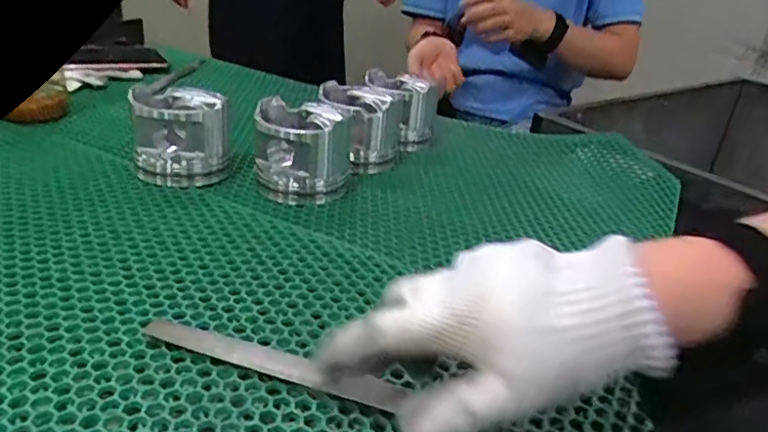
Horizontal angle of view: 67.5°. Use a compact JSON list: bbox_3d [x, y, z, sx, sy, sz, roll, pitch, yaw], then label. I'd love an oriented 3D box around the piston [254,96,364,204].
[{"bbox_3d":[-0.077,-0.070,0.580,0.092,0.077,0.089,6,27,-3],"label":"piston"}]

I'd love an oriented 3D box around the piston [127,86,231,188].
[{"bbox_3d":[-0.204,-0.084,0.580,0.088,0.075,0.088,-1,28,-16],"label":"piston"}]

